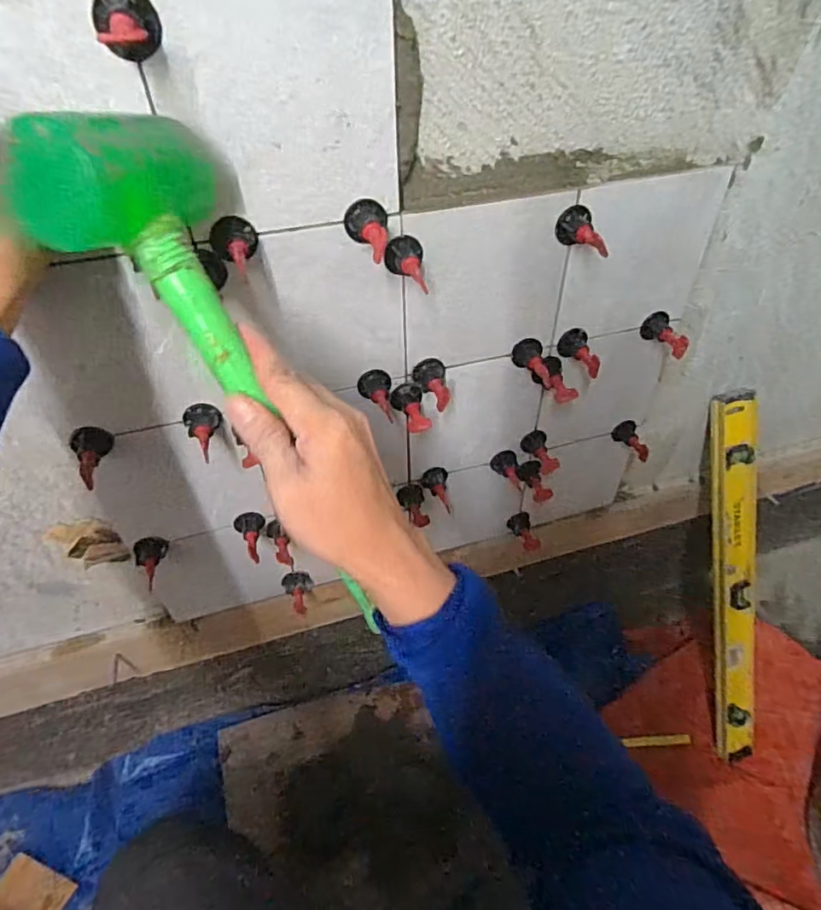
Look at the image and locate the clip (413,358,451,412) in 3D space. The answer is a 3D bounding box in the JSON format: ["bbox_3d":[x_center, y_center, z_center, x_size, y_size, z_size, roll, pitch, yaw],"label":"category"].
[{"bbox_3d":[0.019,-0.064,0.511,0.030,0.027,0.051,-3,45,-2],"label":"clip"}]

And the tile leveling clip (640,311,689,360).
[{"bbox_3d":[0.254,-0.120,0.560,0.031,0.027,0.049,-1,45,-1],"label":"tile leveling clip"}]

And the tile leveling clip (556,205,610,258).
[{"bbox_3d":[0.139,-0.181,0.452,0.033,0.027,0.045,-4,45,-3],"label":"tile leveling clip"}]

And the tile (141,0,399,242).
[{"bbox_3d":[-0.079,-0.217,0.346,0.144,0.142,0.004,-14,47,-12],"label":"tile"}]

